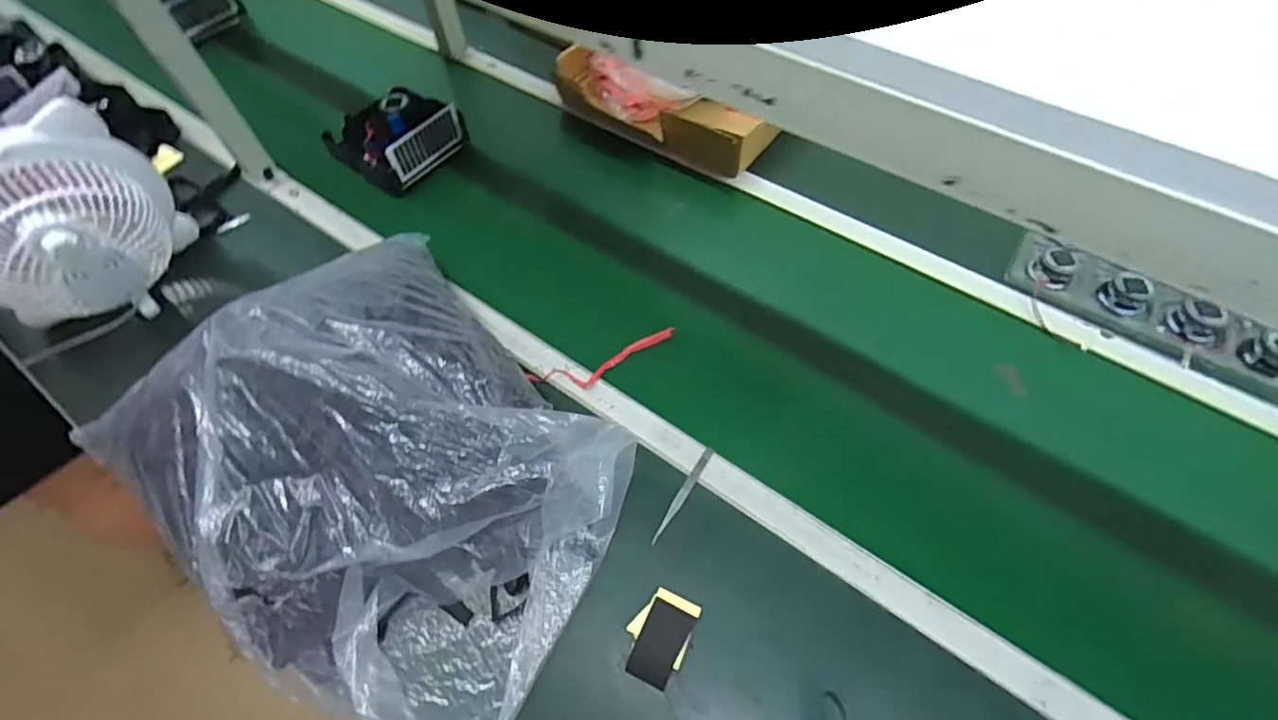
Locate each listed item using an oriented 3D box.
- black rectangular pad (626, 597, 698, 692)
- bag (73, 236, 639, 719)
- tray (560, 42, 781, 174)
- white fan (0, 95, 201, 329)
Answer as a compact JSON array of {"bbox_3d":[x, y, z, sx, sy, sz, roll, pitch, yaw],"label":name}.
[{"bbox_3d":[0.022,0.284,0.574,0.045,0.004,0.076,24,63,14],"label":"black rectangular pad"},{"bbox_3d":[-0.282,0.095,0.607,0.562,0.156,0.392,37,67,21],"label":"bag"},{"bbox_3d":[0.029,-0.414,0.946,0.374,0.092,0.103,29,64,17],"label":"tray"},{"bbox_3d":[-0.714,-0.148,0.711,0.117,0.250,0.264,33,65,19],"label":"white fan"}]

